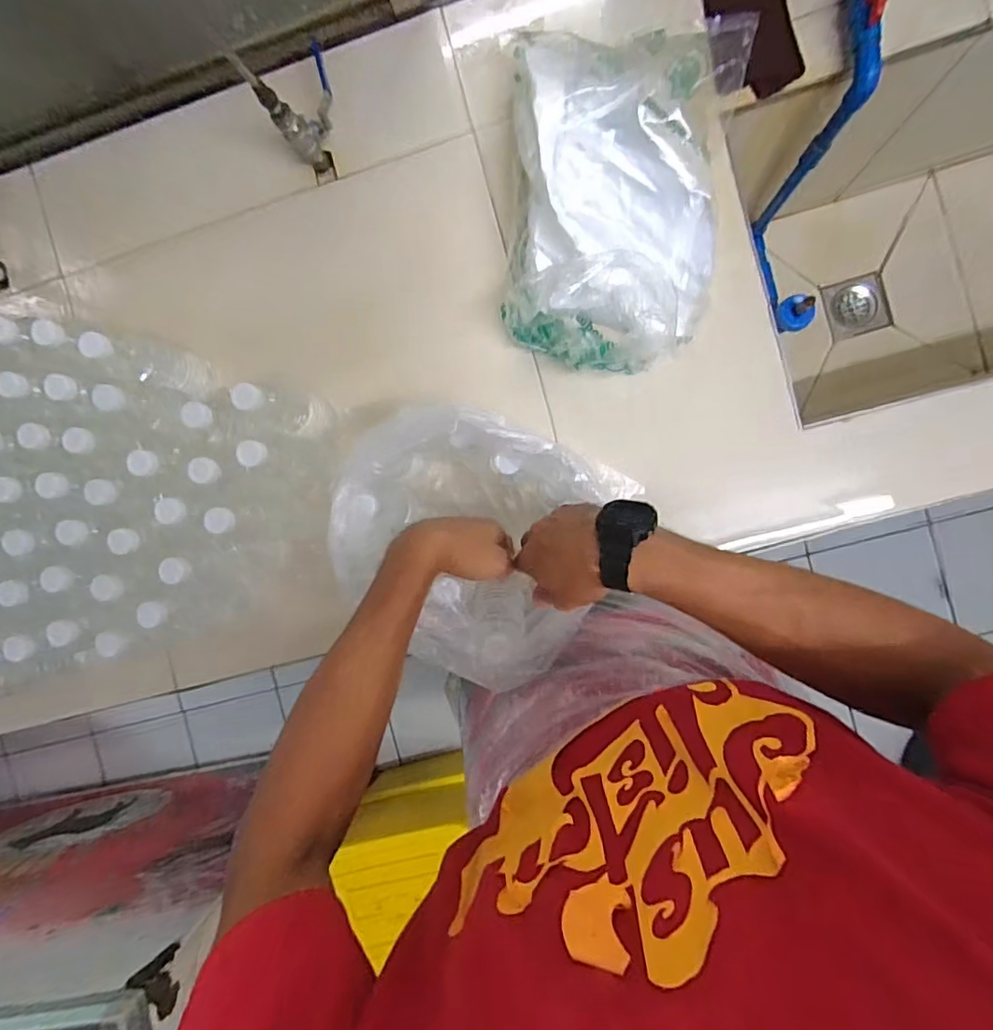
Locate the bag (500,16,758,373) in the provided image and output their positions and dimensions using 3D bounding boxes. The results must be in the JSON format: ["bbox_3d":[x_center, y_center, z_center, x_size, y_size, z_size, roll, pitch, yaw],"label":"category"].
[{"bbox_3d":[0.139,-0.361,0.610,0.244,0.131,0.383,3,92,6],"label":"bag"}]

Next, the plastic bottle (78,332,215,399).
[{"bbox_3d":[-0.399,-0.181,0.643,0.055,0.156,0.053,26,94,5],"label":"plastic bottle"}]

